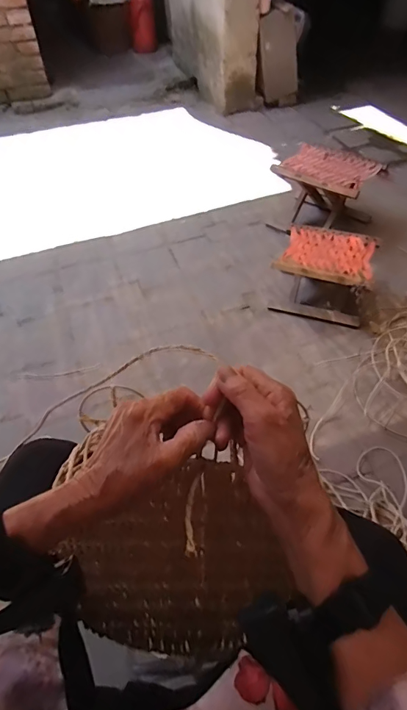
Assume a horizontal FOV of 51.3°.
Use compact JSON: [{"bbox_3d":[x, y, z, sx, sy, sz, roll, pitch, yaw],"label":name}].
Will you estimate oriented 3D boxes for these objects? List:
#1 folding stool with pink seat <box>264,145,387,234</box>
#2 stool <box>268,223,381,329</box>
[{"bbox_3d":[0.446,-0.579,1.563,0.312,0.248,0.284,29,57,23],"label":"folding stool with pink seat"},{"bbox_3d":[0.374,-0.247,1.317,0.273,0.184,0.233,17,53,15],"label":"stool"}]

